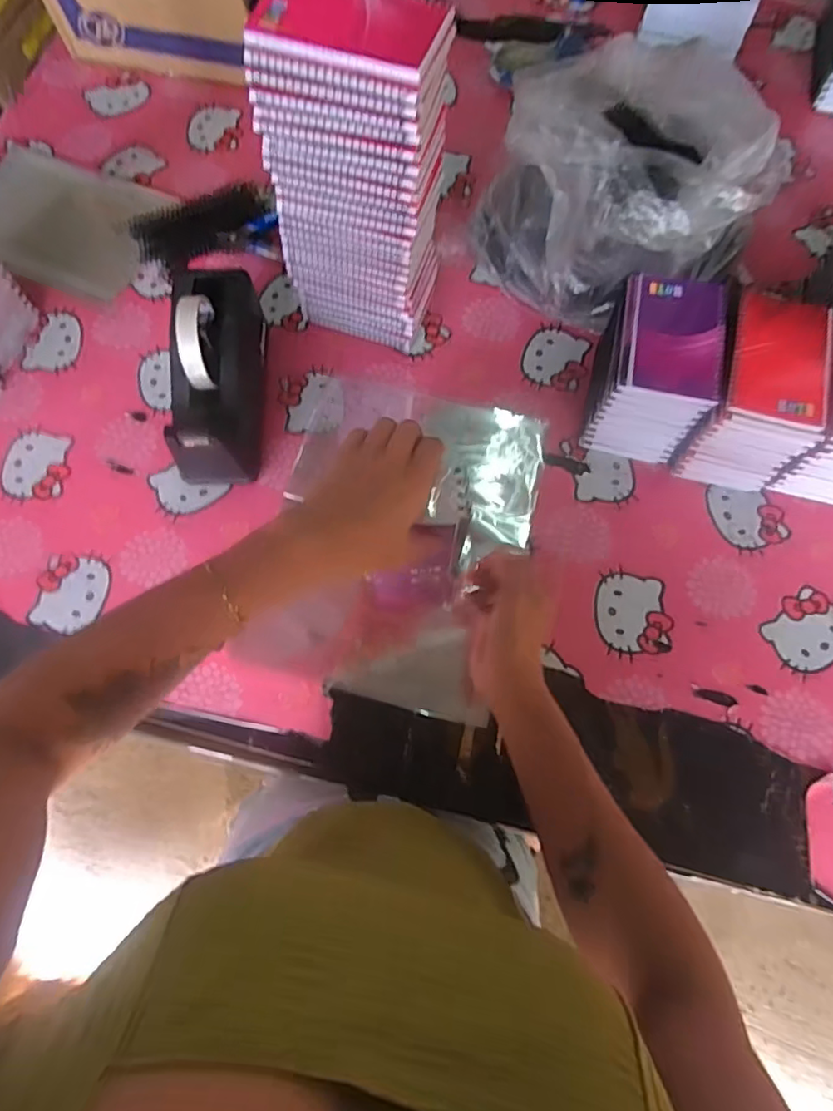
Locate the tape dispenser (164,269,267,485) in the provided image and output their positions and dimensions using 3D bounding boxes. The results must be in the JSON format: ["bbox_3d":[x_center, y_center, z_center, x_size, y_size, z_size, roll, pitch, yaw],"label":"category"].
[{"bbox_3d":[-0.199,-0.181,0.583,0.076,0.118,0.207,0,72,0],"label":"tape dispenser"}]

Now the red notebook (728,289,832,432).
[{"bbox_3d":[0.328,-0.175,0.515,0.083,0.010,0.126,15,73,4],"label":"red notebook"}]

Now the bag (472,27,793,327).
[{"bbox_3d":[0.209,-0.374,0.596,0.215,0.214,0.262,-35,76,-11],"label":"bag"}]

